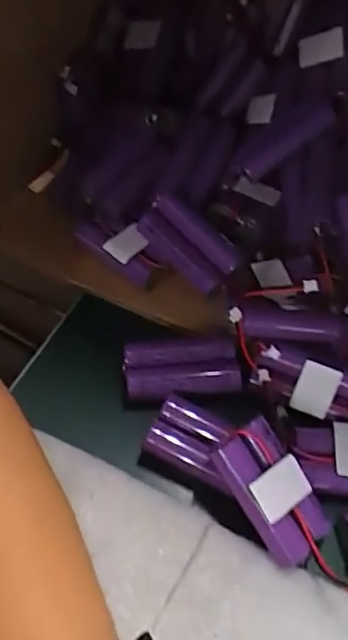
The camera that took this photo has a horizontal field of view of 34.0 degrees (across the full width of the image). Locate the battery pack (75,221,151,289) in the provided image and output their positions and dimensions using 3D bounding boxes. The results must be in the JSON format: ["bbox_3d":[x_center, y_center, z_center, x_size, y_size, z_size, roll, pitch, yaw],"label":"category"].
[{"bbox_3d":[-0.039,-0.049,0.379,0.062,0.025,0.025,34,59,18],"label":"battery pack"}]

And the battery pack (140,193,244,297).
[{"bbox_3d":[0.008,-0.053,0.355,0.034,0.016,0.066,-33,63,-24],"label":"battery pack"}]

